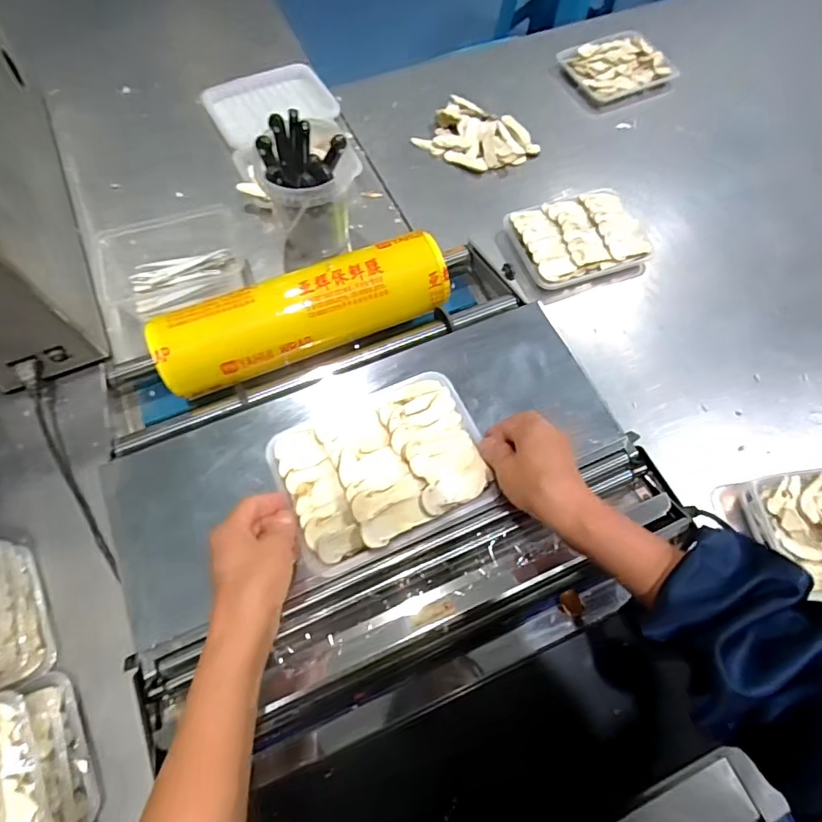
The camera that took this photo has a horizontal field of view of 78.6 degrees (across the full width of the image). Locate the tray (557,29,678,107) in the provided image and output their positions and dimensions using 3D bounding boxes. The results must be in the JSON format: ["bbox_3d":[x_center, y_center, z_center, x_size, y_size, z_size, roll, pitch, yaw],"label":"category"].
[{"bbox_3d":[0.350,-0.597,0.862,0.172,0.020,0.152,-22,70,-12],"label":"tray"}]

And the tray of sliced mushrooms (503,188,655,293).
[{"bbox_3d":[0.233,-0.238,0.696,0.176,0.036,0.132,-19,69,-10],"label":"tray of sliced mushrooms"}]

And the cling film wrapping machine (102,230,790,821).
[{"bbox_3d":[-0.010,0.123,0.496,0.460,0.148,0.584,-22,70,-12],"label":"cling film wrapping machine"}]

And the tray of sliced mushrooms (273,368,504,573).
[{"bbox_3d":[-0.023,0.046,0.443,0.178,0.022,0.135,-22,70,-12],"label":"tray of sliced mushrooms"}]

